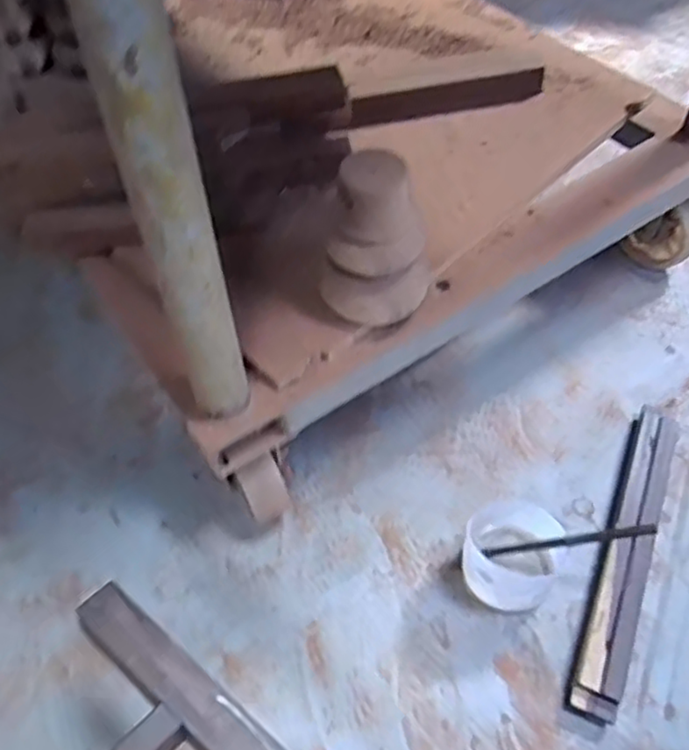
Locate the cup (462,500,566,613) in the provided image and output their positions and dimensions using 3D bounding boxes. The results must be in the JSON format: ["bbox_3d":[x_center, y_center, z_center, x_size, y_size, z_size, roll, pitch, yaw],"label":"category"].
[{"bbox_3d":[0.169,0.183,0.696,0.085,0.092,0.090,-1,52,1],"label":"cup"}]

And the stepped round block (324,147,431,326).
[{"bbox_3d":[0.032,-0.117,0.605,0.069,0.143,0.088,36,62,26],"label":"stepped round block"}]

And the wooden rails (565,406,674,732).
[{"bbox_3d":[0.298,0.179,0.721,0.052,0.033,0.353,20,55,16],"label":"wooden rails"}]

